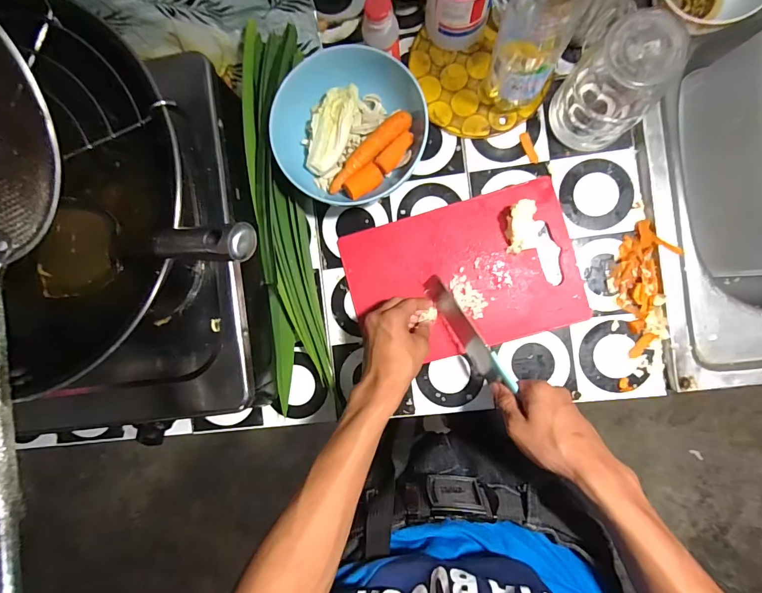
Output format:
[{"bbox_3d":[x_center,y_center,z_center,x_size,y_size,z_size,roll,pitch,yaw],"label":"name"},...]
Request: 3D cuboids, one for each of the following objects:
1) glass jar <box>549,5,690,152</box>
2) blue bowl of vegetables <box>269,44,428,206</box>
[{"bbox_3d":[0.241,-0.214,0.404,0.073,0.128,0.082,-41,86,4],"label":"glass jar"},{"bbox_3d":[-0.035,-0.189,0.460,0.166,0.082,0.158,0,90,6],"label":"blue bowl of vegetables"}]

